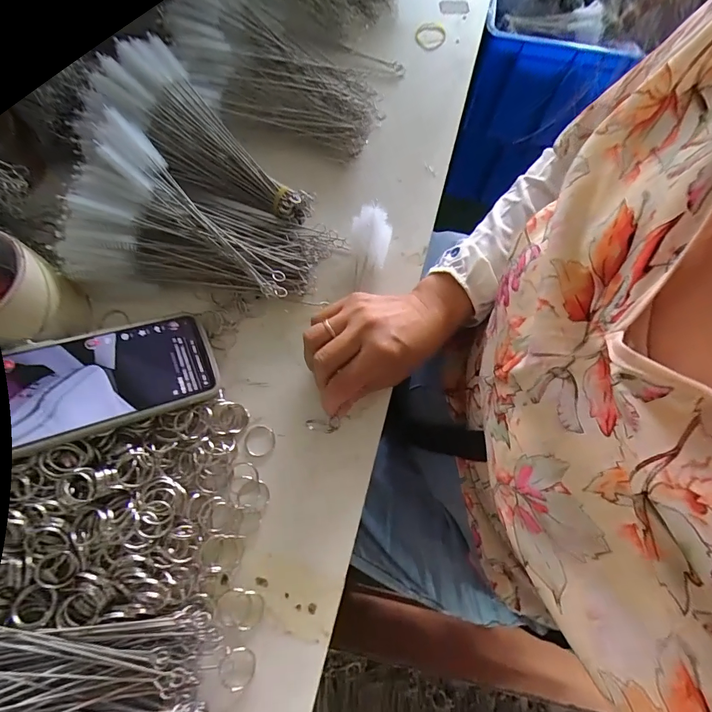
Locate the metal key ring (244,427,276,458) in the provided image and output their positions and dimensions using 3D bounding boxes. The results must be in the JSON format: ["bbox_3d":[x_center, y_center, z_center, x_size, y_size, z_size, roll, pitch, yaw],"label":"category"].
[{"bbox_3d":[-0.078,0.068,0.326,0.025,0.004,0.025,1,71,-2],"label":"metal key ring"}]

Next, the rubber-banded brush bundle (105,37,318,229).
[{"bbox_3d":[-0.136,-0.191,0.368,0.206,0.035,0.079,43,74,-8],"label":"rubber-banded brush bundle"}]

